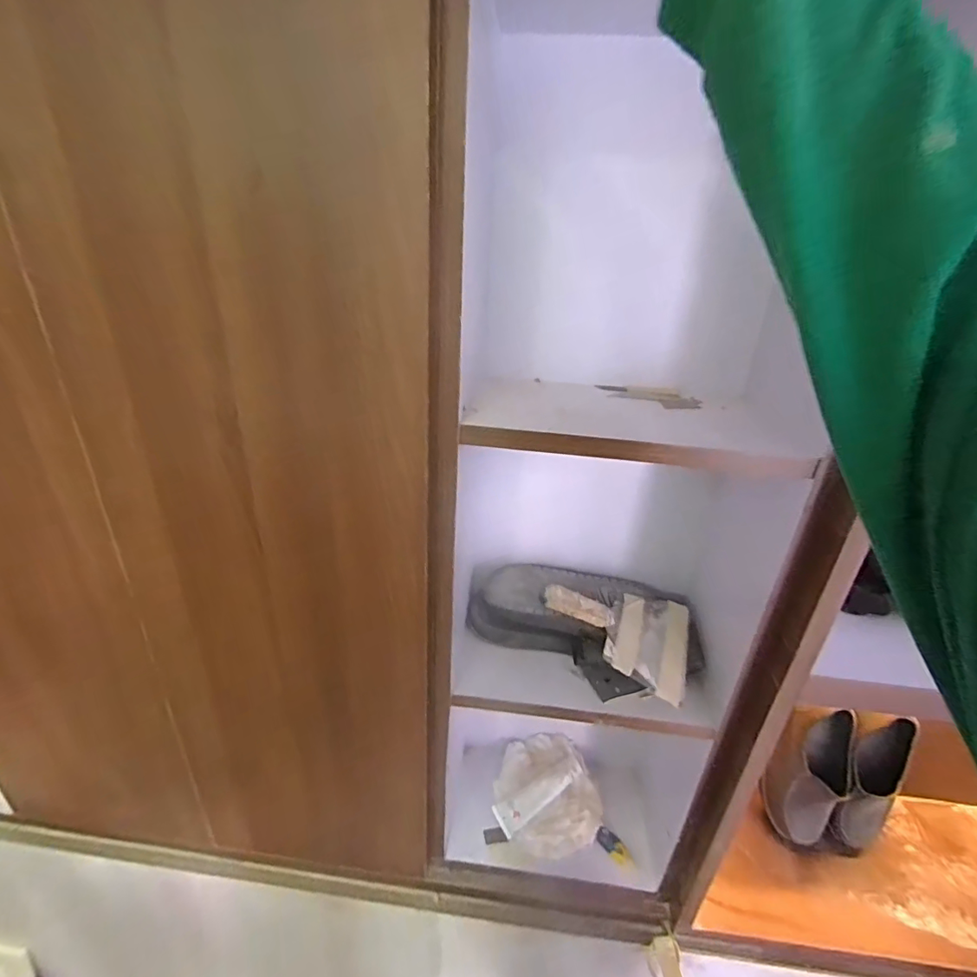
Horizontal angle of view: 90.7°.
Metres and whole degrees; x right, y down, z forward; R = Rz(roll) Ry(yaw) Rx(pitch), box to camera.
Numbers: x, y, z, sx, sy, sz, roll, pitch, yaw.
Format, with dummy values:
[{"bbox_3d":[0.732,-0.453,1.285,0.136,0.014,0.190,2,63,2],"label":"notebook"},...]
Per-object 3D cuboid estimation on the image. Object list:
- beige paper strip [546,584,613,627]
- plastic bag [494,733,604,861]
[{"bbox_3d":[0.118,0.153,0.631,0.091,0.011,0.032,23,59,5],"label":"beige paper strip"},{"bbox_3d":[0.100,0.518,0.837,0.175,0.075,0.177,-2,27,-12],"label":"plastic bag"}]

